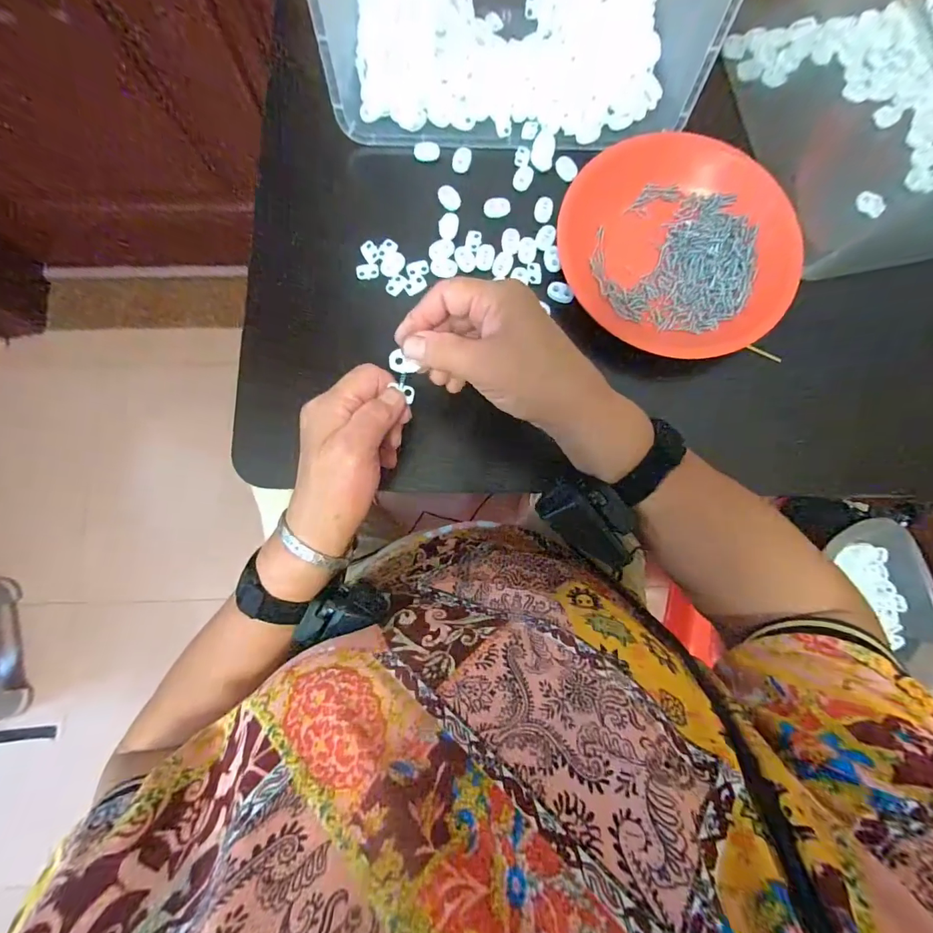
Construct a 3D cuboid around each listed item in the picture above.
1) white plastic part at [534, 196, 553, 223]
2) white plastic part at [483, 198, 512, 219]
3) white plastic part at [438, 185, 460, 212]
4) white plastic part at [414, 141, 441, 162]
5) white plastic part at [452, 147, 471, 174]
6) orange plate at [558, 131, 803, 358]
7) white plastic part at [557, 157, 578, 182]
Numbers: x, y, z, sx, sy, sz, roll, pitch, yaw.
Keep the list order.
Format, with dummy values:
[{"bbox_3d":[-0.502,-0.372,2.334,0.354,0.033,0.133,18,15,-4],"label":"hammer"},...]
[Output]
[{"bbox_3d":[0.067,-0.224,0.367,0.016,0.004,0.024,10,82,0],"label":"white plastic part"},{"bbox_3d":[0.027,-0.224,0.366,0.022,0.005,0.016,7,82,0],"label":"white plastic part"},{"bbox_3d":[-0.014,-0.234,0.367,0.017,0.006,0.023,-40,85,-6],"label":"white plastic part"},{"bbox_3d":[-0.035,-0.279,0.375,0.022,0.007,0.013,0,82,-1],"label":"white plastic part"},{"bbox_3d":[-0.004,-0.271,0.374,0.015,0.005,0.022,13,82,0],"label":"white plastic part"},{"bbox_3d":[0.181,-0.186,0.351,0.188,0.028,0.186,0,82,-1],"label":"orange plate"},{"bbox_3d":[0.089,-0.264,0.373,0.017,0.004,0.024,-24,83,-4],"label":"white plastic part"}]

